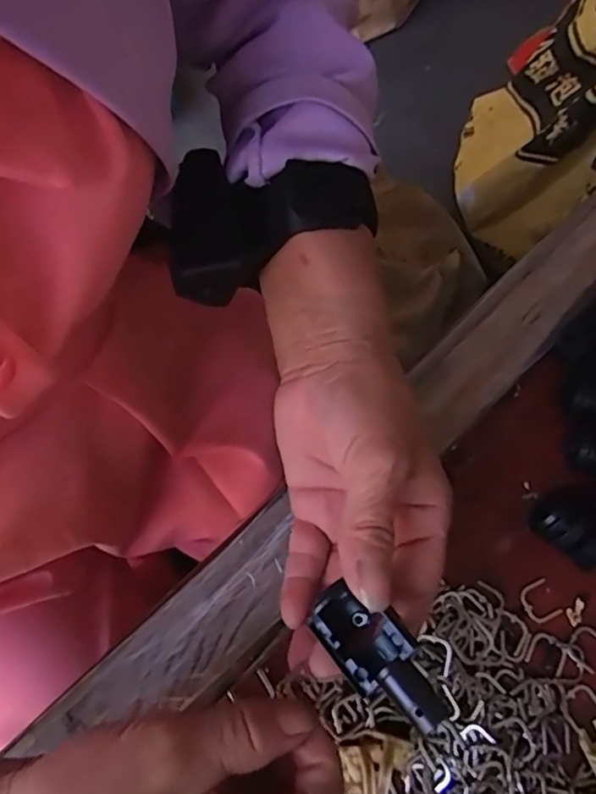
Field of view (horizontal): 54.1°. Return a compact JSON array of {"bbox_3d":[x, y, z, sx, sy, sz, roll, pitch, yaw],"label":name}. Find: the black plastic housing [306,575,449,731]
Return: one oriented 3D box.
[{"bbox_3d":[0.027,0.088,0.197,0.024,0.014,0.051,-46,54,-12],"label":"black plastic housing"}]

